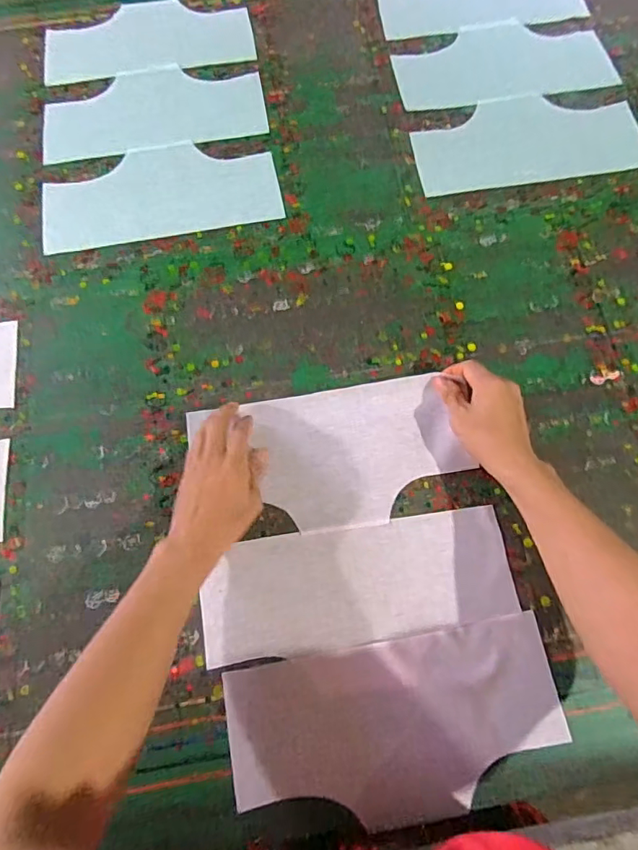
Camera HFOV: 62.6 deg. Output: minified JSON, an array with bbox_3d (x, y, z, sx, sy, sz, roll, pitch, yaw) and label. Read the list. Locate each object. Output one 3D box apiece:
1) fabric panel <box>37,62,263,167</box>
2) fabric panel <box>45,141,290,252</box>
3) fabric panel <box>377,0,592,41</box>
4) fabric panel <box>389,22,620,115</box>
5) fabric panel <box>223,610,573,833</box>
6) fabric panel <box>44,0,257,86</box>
[{"bbox_3d":[-0.233,-0.447,0.742,0.306,0.005,0.148,-8,70,1],"label":"fabric panel"},{"bbox_3d":[-0.210,-0.311,0.698,0.305,0.005,0.149,-9,70,0],"label":"fabric panel"},{"bbox_3d":[0.243,-0.647,0.794,0.297,0.008,0.132,-9,76,-1],"label":"fabric panel"},{"bbox_3d":[0.258,-0.521,0.753,0.292,0.006,0.152,-10,69,-1],"label":"fabric panel"},{"bbox_3d":[0.072,0.277,0.480,0.296,0.008,0.145,-10,72,-2],"label":"fabric panel"},{"bbox_3d":[-0.256,-0.587,0.792,0.304,0.006,0.151,-7,70,0],"label":"fabric panel"}]

